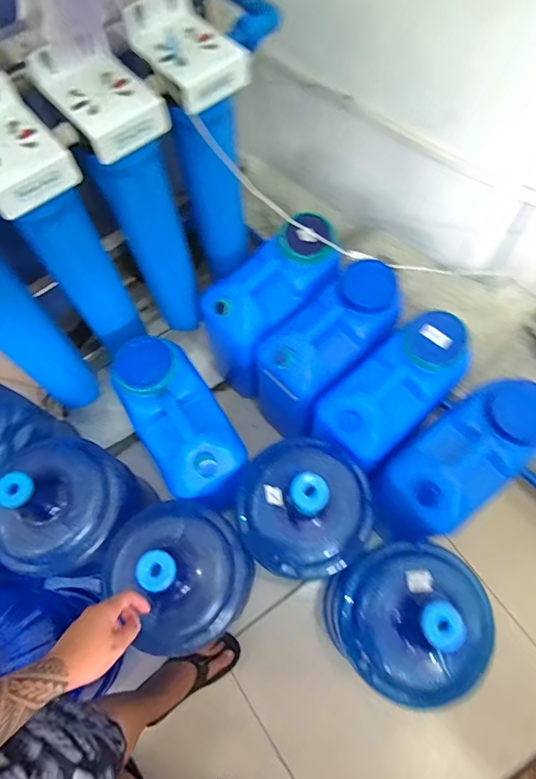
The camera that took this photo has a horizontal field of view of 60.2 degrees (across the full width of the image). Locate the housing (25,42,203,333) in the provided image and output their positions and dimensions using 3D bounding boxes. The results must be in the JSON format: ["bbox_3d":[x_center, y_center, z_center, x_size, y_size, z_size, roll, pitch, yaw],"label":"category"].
[{"bbox_3d":[-0.237,-0.327,0.901,0.156,0.553,0.188,-20,68,-7],"label":"housing"}]

